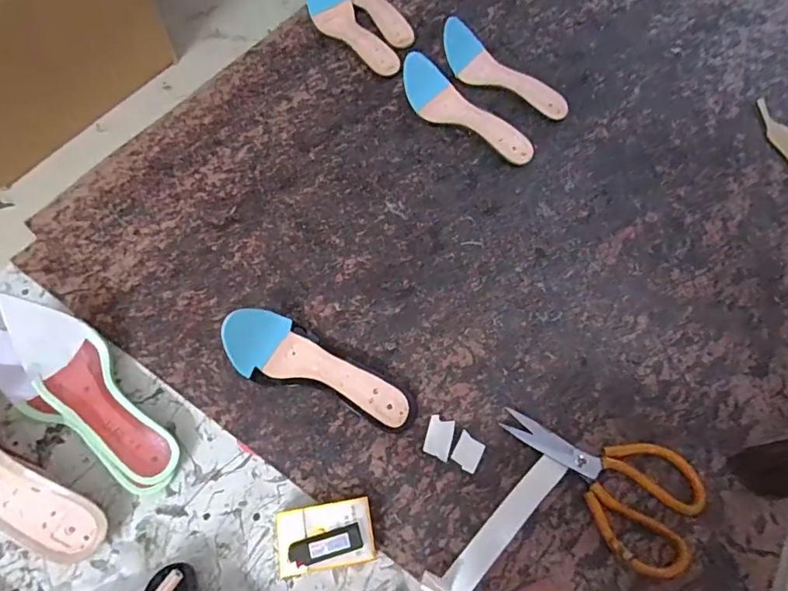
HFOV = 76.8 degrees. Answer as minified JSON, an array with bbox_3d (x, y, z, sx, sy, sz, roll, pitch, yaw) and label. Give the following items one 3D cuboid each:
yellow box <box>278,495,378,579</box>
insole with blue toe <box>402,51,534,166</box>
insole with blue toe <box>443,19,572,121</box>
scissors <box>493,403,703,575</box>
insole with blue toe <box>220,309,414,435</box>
[{"bbox_3d":[-0.065,0.230,0.477,0.089,0.030,0.055,-8,65,-7],"label":"yellow box"},{"bbox_3d":[0.105,-0.262,0.707,0.209,0.065,0.071,38,68,15],"label":"insole with blue toe"},{"bbox_3d":[0.171,-0.341,0.745,0.210,0.065,0.071,23,65,8],"label":"insole with blue toe"},{"bbox_3d":[0.213,0.188,0.516,0.209,0.013,0.122,28,66,11],"label":"scissors"},{"bbox_3d":[-0.073,0.074,0.531,0.208,0.063,0.074,17,64,6],"label":"insole with blue toe"}]

